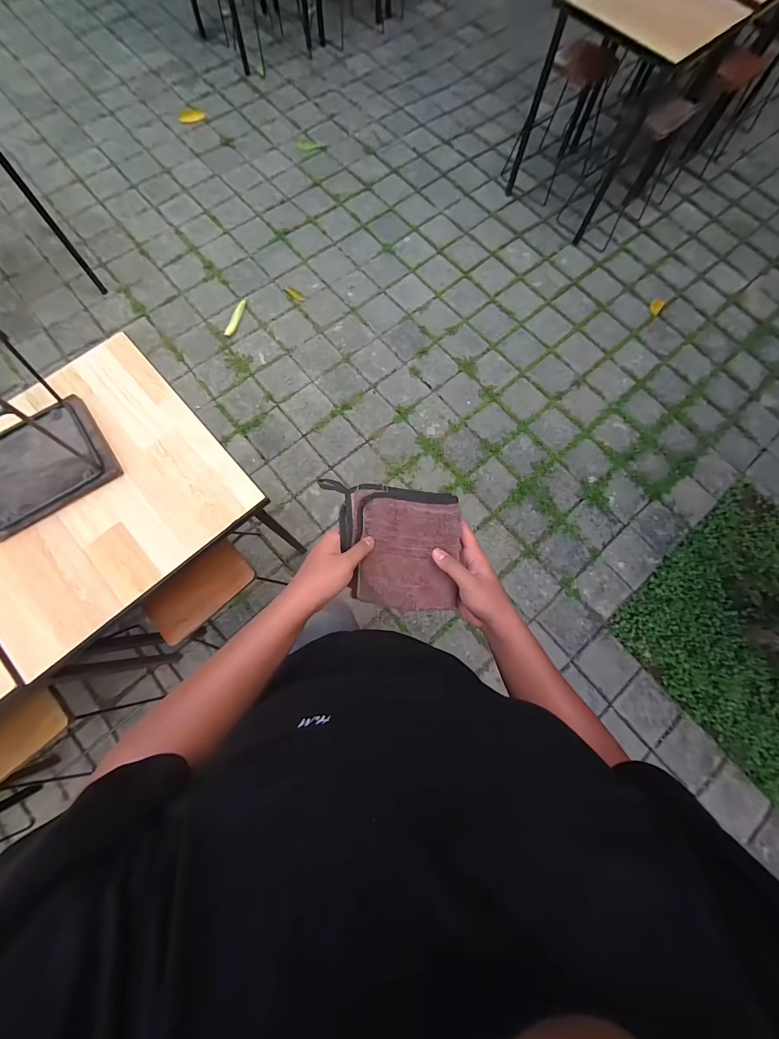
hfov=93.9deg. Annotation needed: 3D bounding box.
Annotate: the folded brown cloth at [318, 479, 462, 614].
[{"bbox_3d":[0.006,0.037,0.480,0.164,0.024,0.166,0,96,3],"label":"folded brown cloth"}]

